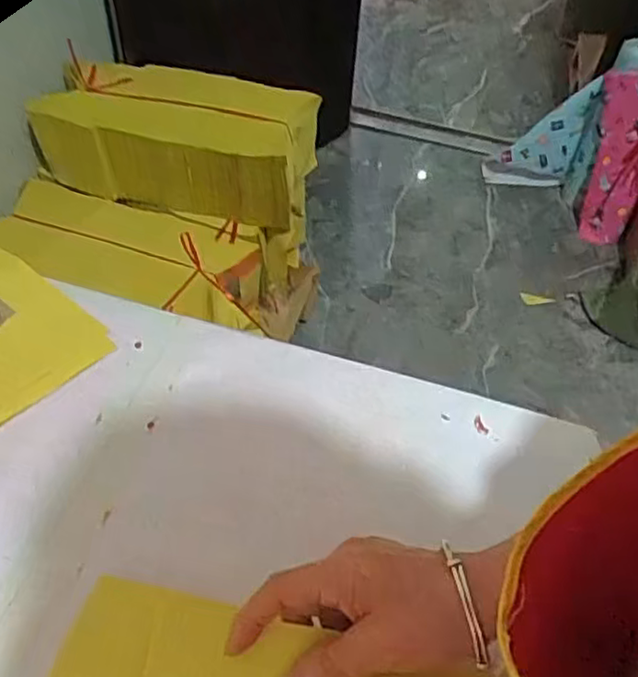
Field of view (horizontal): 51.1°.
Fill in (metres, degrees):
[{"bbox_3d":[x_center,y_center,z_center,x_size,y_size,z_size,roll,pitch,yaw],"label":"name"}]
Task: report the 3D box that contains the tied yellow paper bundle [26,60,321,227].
[{"bbox_3d":[-0.273,-0.374,1.247,0.501,0.200,0.190,13,51,8],"label":"tied yellow paper bundle"}]

